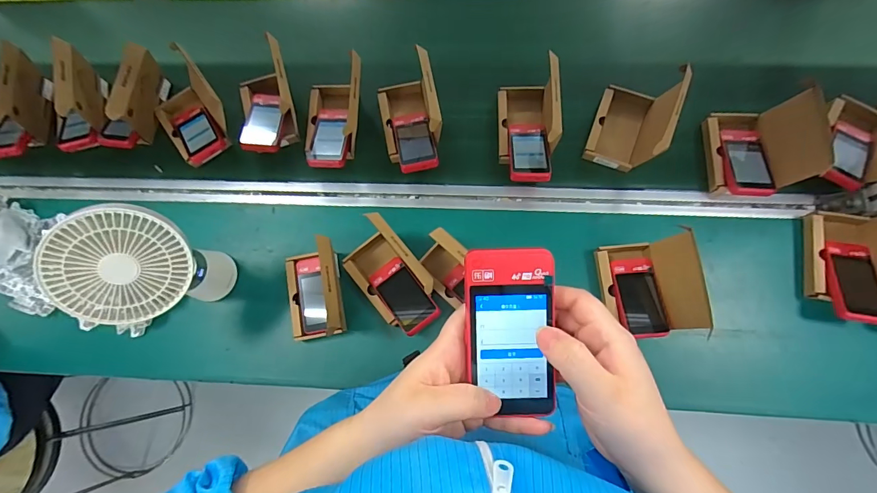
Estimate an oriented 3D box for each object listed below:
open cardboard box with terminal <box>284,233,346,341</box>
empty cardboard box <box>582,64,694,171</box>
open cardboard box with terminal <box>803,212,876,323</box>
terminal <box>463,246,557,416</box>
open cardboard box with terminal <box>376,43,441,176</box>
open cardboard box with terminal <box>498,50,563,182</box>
[{"bbox_3d":[-0.189,0.066,0.611,0.093,0.116,0.139,-11,76,-4],"label":"open cardboard box with terminal"},{"bbox_3d":[0.328,-0.219,0.693,0.107,0.125,0.174,22,76,4],"label":"empty cardboard box"},{"bbox_3d":[0.611,0.020,0.588,0.097,0.100,0.177,12,76,1],"label":"open cardboard box with terminal"},{"bbox_3d":[0.050,0.060,0.298,0.061,0.018,0.117,-1,93,-1],"label":"terminal"},{"bbox_3d":[-0.049,-0.218,0.702,0.096,0.126,0.183,-10,76,-4],"label":"open cardboard box with terminal"},{"bbox_3d":[0.150,-0.205,0.694,0.086,0.127,0.201,2,76,-1],"label":"open cardboard box with terminal"}]

